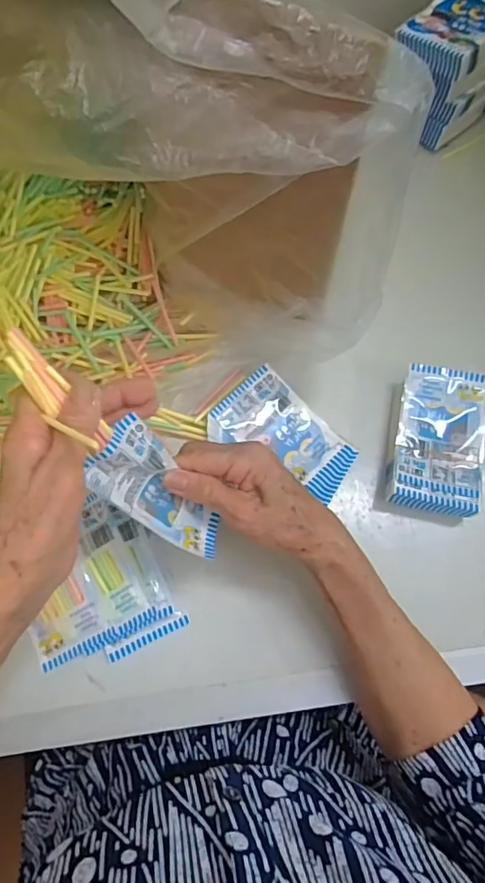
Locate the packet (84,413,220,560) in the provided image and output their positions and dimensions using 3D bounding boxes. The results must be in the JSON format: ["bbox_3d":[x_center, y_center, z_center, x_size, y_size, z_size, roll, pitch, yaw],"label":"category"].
[{"bbox_3d":[-0.055,0.034,0.344,0.049,0.036,0.098,-45,114,-13],"label":"packet"}]

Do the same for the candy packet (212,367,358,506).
[{"bbox_3d":[0.034,-0.001,0.441,0.075,0.012,0.116,-43,78,-13],"label":"candy packet"}]

